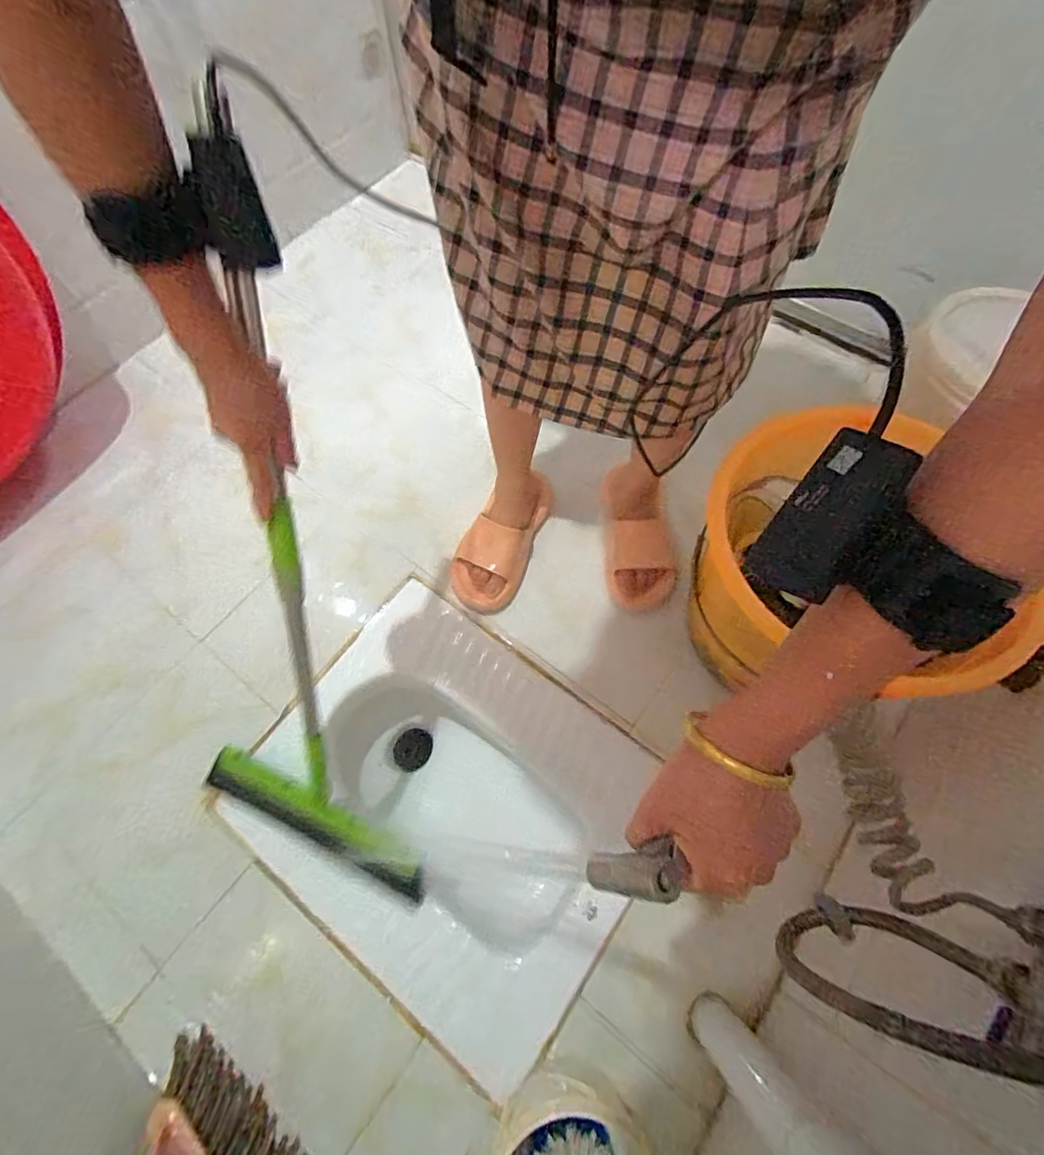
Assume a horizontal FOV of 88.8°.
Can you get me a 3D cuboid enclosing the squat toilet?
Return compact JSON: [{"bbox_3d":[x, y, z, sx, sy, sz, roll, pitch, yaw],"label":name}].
[{"bbox_3d":[-0.100,0.335,0.809,0.507,0.199,0.423,33,68,17],"label":"squat toilet"}]

